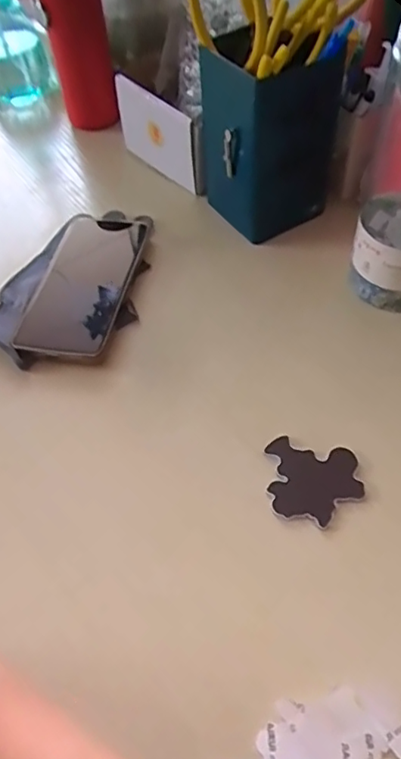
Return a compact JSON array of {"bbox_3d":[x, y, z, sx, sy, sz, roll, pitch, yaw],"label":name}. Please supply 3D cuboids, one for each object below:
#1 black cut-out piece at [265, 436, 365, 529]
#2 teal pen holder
[{"bbox_3d":[0.075,0.068,0.379,0.064,0.004,0.057,9,53,12],"label":"black cut-out piece"},{"bbox_3d":[0.056,-0.207,0.501,0.101,0.143,0.090,-30,55,-18],"label":"teal pen holder"}]

